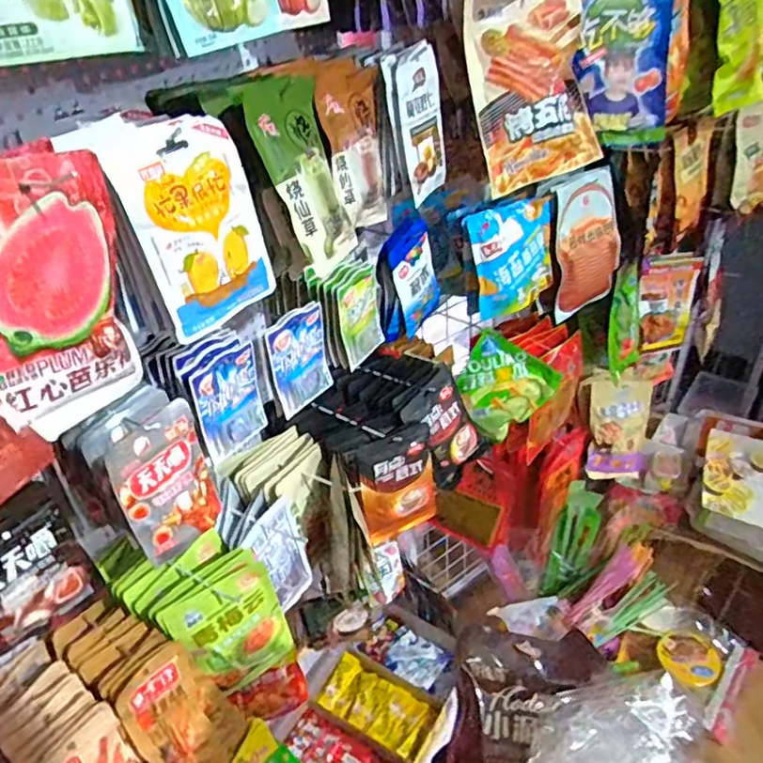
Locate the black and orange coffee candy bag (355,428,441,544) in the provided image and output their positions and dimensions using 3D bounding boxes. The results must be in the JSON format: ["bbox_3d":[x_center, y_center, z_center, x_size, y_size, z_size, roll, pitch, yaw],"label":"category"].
[{"bbox_3d":[0.022,0.156,0.847,0.115,0.175,0.042,-17,37,-18],"label":"black and orange coffee candy bag"}]

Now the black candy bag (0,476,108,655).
[{"bbox_3d":[-0.282,0.153,0.475,0.027,0.125,0.089,18,41,28],"label":"black candy bag"}]

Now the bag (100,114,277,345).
[{"bbox_3d":[-0.146,-0.122,0.484,0.026,0.156,0.105,16,43,39],"label":"bag"}]

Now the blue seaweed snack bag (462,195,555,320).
[{"bbox_3d":[0.201,-0.185,0.907,0.147,0.160,0.030,-20,26,-21],"label":"blue seaweed snack bag"}]

